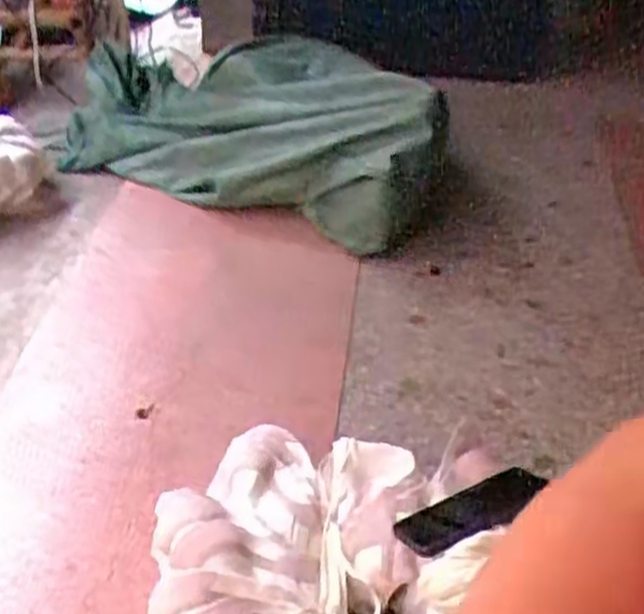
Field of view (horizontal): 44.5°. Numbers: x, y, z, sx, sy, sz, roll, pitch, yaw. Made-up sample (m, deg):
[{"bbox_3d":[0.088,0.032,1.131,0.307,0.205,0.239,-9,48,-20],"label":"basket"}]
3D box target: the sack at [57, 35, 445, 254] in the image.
[{"bbox_3d":[-0.142,-0.394,1.688,0.826,0.235,0.449,15,42,12],"label":"sack"}]

